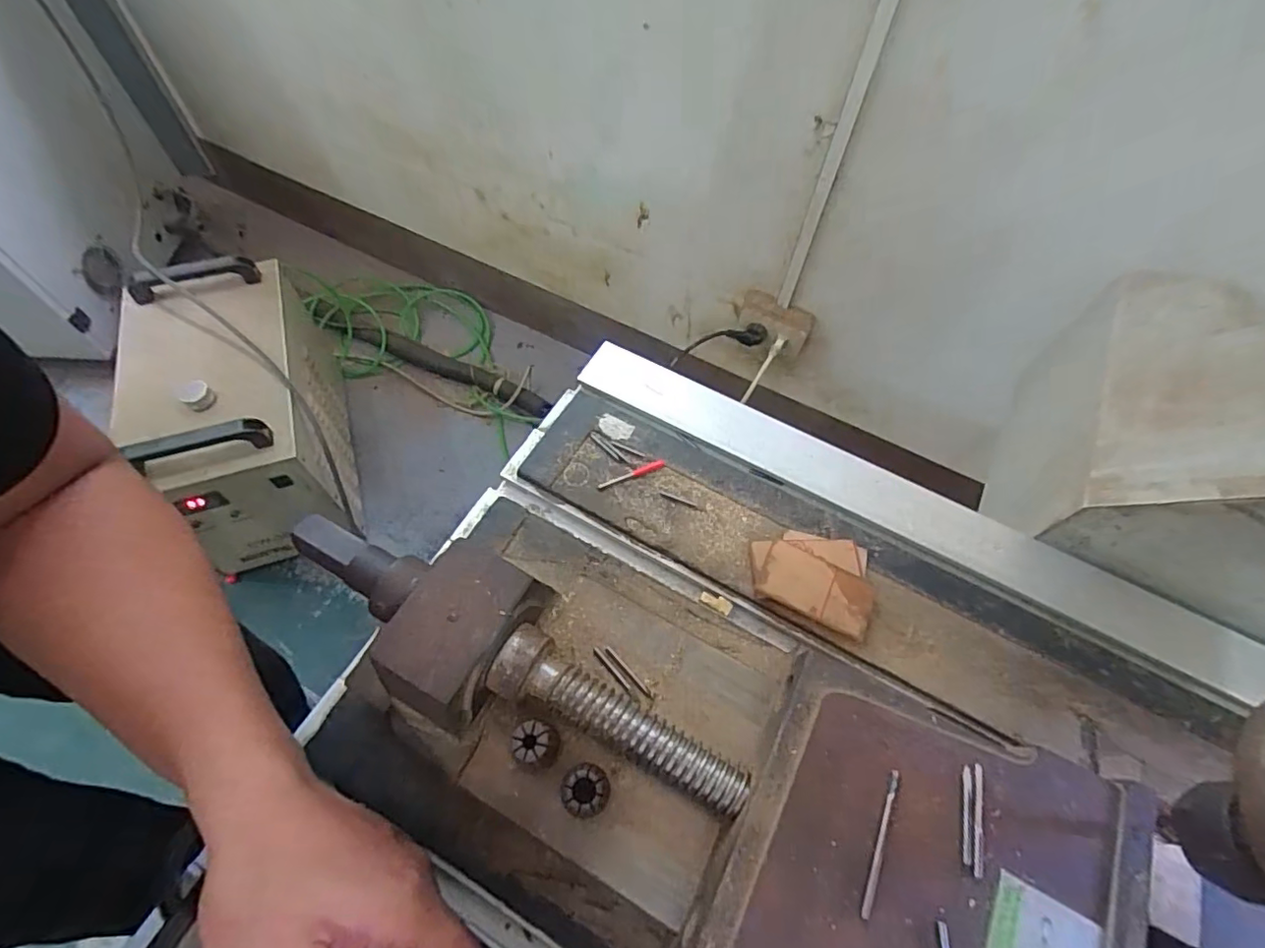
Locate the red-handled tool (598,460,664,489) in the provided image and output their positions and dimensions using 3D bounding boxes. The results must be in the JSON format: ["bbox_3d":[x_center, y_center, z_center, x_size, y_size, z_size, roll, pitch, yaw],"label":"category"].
[{"bbox_3d":[0.000,0.000,0.391,0.048,0.004,0.006,-21,64,-14],"label":"red-handled tool"}]

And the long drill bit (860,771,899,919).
[{"bbox_3d":[0.090,0.132,0.205,0.004,0.004,0.048,23,62,10],"label":"long drill bit"}]

